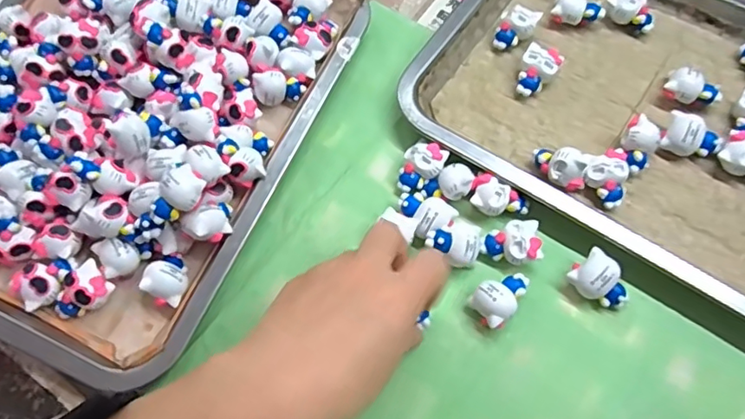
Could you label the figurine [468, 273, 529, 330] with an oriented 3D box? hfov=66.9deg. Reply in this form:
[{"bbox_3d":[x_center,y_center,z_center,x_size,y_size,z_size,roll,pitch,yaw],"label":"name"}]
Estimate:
[{"bbox_3d":[0.071,0.050,0.320,0.023,0.022,0.035,37,74,17],"label":"figurine"}]

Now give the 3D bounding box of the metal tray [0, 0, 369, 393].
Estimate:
[{"bbox_3d":[-0.174,-0.075,0.365,0.260,0.030,0.310,22,70,12],"label":"metal tray"}]

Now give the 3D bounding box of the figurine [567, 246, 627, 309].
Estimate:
[{"bbox_3d":[0.129,0.042,0.320,0.024,0.021,0.032,-40,71,-13],"label":"figurine"}]

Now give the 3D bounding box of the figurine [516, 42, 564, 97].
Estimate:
[{"bbox_3d":[0.109,-0.091,0.376,0.023,0.020,0.032,26,71,13],"label":"figurine"}]

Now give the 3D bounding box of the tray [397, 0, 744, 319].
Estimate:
[{"bbox_3d":[0.200,-0.075,0.365,0.306,0.025,0.233,32,72,15],"label":"tray"}]

